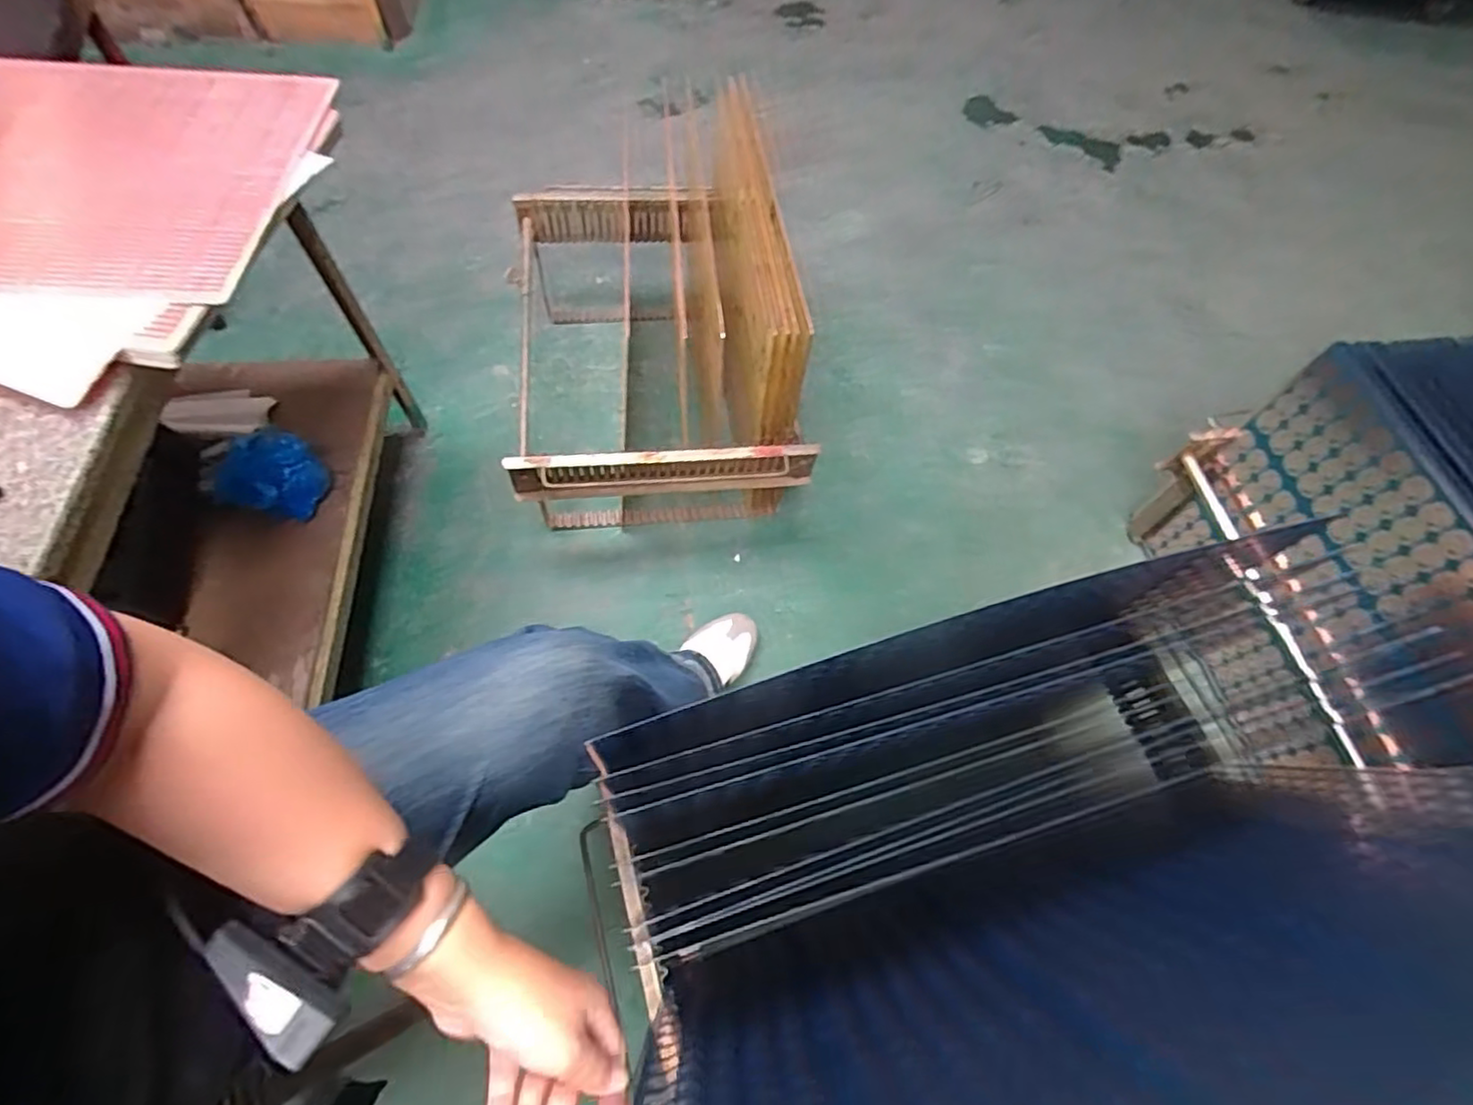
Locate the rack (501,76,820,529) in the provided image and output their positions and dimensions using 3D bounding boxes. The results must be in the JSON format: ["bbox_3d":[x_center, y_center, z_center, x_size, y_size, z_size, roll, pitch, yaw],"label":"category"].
[{"bbox_3d":[-0.132,-0.362,0.985,0.405,0.357,0.571,-5,63,-6],"label":"rack"}]

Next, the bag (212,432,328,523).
[{"bbox_3d":[-0.569,-0.090,0.798,0.077,0.090,0.106,25,64,9],"label":"bag"}]

